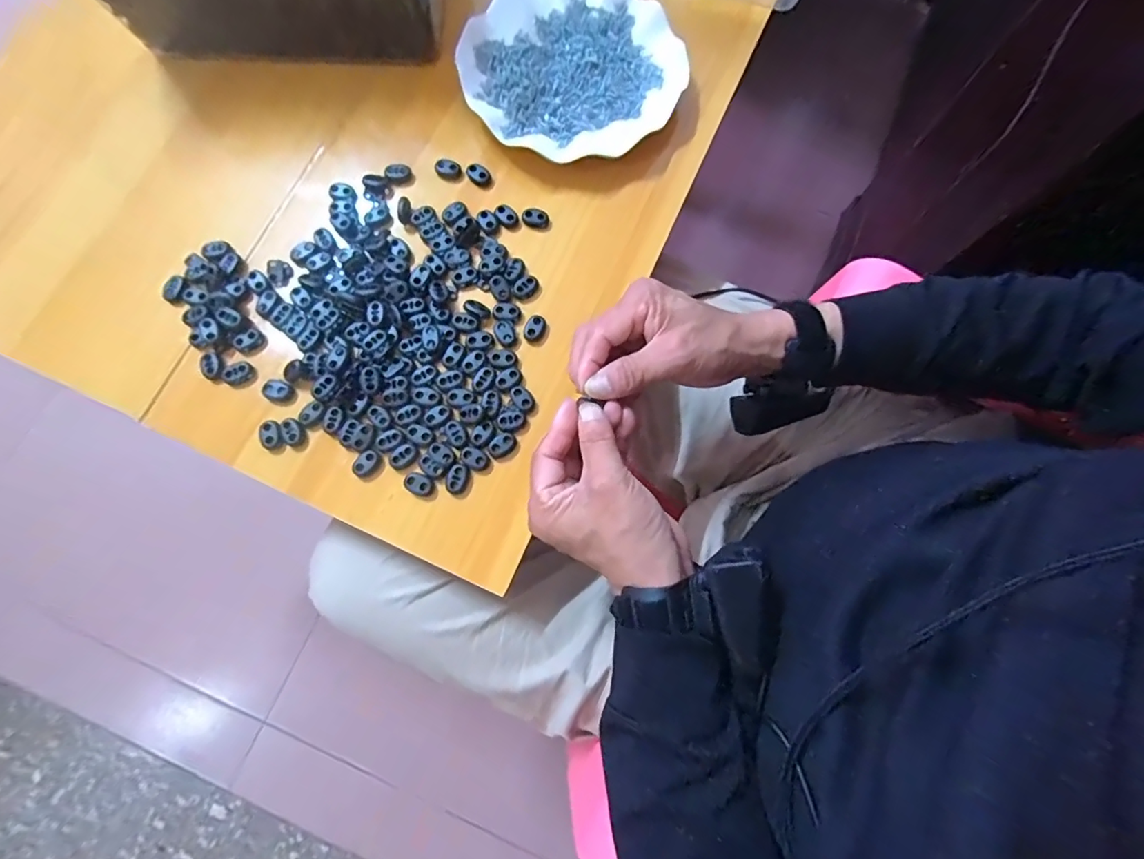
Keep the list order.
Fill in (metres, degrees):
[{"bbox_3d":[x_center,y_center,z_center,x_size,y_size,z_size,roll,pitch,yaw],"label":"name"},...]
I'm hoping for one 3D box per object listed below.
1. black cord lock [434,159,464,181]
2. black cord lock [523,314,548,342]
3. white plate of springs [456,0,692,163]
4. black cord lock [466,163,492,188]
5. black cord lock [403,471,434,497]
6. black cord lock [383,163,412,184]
[{"bbox_3d":[-0.102,-0.216,0.432,0.023,0.012,0.012,16,77,3],"label":"black cord lock"},{"bbox_3d":[-0.028,-0.077,0.400,0.015,0.007,0.020,28,78,5],"label":"black cord lock"},{"bbox_3d":[0.000,-0.306,0.440,0.179,0.019,0.175,-32,79,-8],"label":"white plate of springs"},{"bbox_3d":[-0.078,-0.210,0.431,0.021,0.014,0.011,35,79,7],"label":"black cord lock"},{"bbox_3d":[-0.111,0.039,0.375,0.020,0.006,0.015,28,78,5],"label":"black cord lock"},{"bbox_3d":[-0.144,-0.212,0.430,0.021,0.011,0.011,-19,76,-5],"label":"black cord lock"}]

